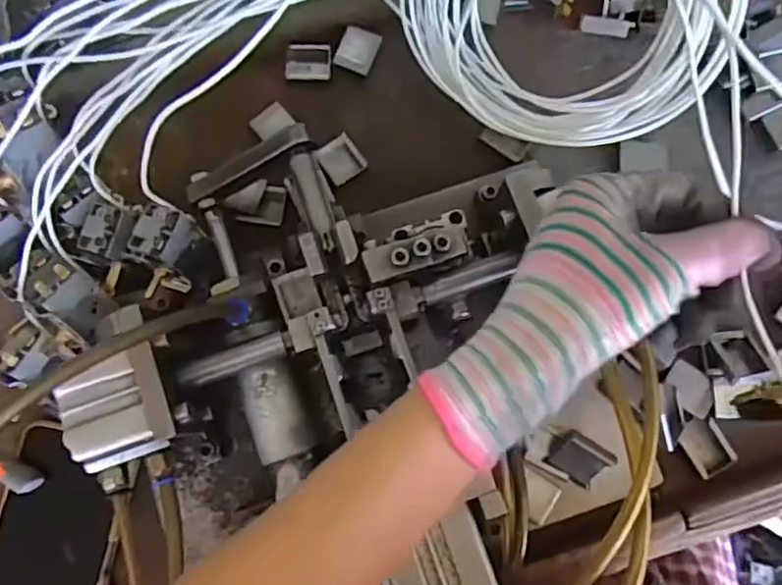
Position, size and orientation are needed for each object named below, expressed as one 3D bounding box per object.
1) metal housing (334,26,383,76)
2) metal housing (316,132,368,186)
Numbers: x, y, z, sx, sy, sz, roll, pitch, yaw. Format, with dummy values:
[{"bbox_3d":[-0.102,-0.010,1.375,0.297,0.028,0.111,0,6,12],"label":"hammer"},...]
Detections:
[{"bbox_3d":[-0.023,-0.167,0.446,0.026,0.007,0.030,23,80,5],"label":"metal housing"},{"bbox_3d":[-0.033,-0.091,0.439,0.027,0.005,0.031,-32,81,-5],"label":"metal housing"}]

